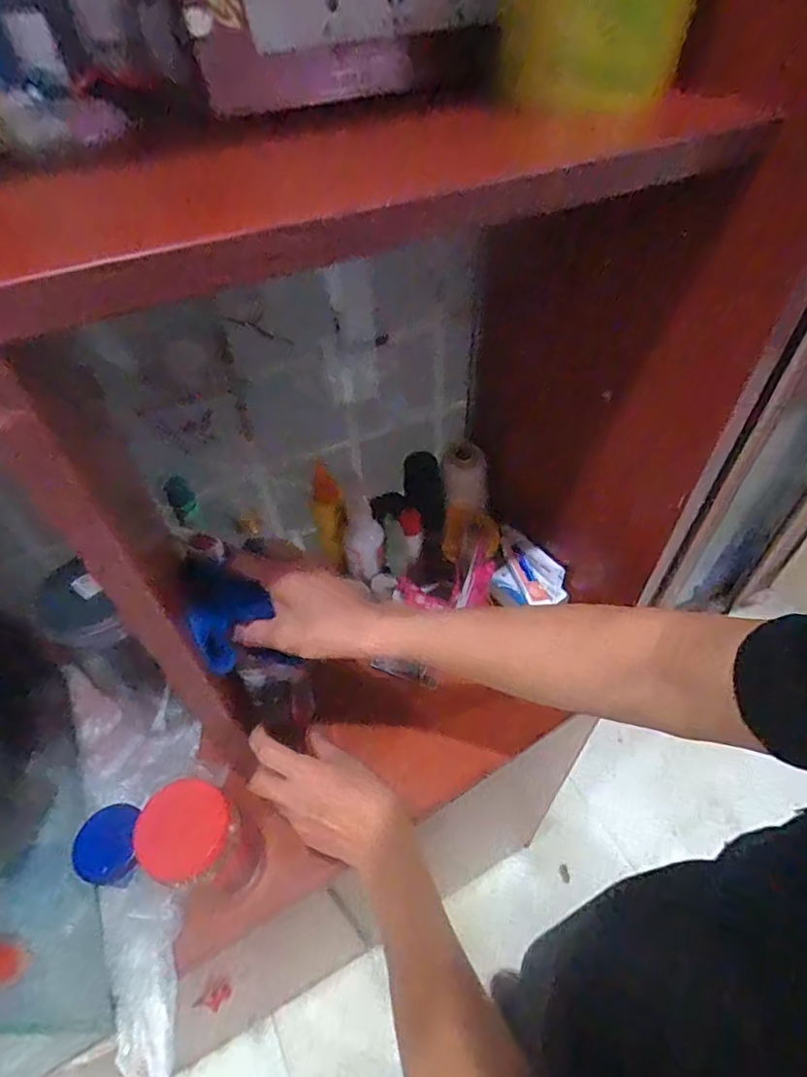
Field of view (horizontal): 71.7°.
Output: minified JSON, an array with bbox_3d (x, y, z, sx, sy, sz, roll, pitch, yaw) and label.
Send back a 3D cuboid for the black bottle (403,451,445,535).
[{"bbox_3d":[0.027,-0.055,0.696,0.034,0.115,0.034,-11,32,7],"label":"black bottle"}]

